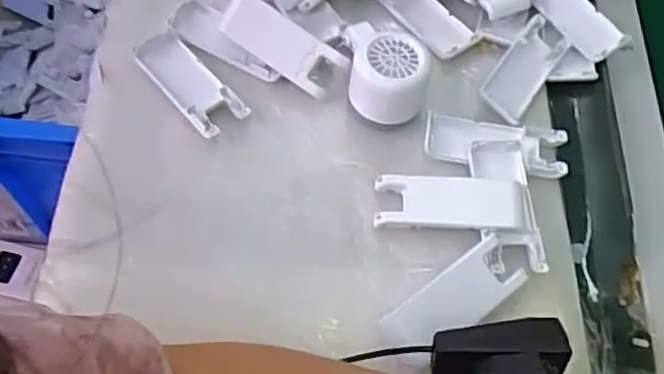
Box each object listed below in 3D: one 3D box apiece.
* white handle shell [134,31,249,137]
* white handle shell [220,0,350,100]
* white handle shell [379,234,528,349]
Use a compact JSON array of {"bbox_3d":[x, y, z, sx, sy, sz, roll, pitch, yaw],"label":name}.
[{"bbox_3d":[-0.112,-0.081,0.514,0.039,0.010,0.108,-32,66,-22],"label":"white handle shell"},{"bbox_3d":[-0.039,-0.111,0.514,0.100,0.014,0.038,35,104,6],"label":"white handle shell"},{"bbox_3d":[0.080,0.072,0.425,0.093,0.022,0.035,-31,66,-21],"label":"white handle shell"}]

